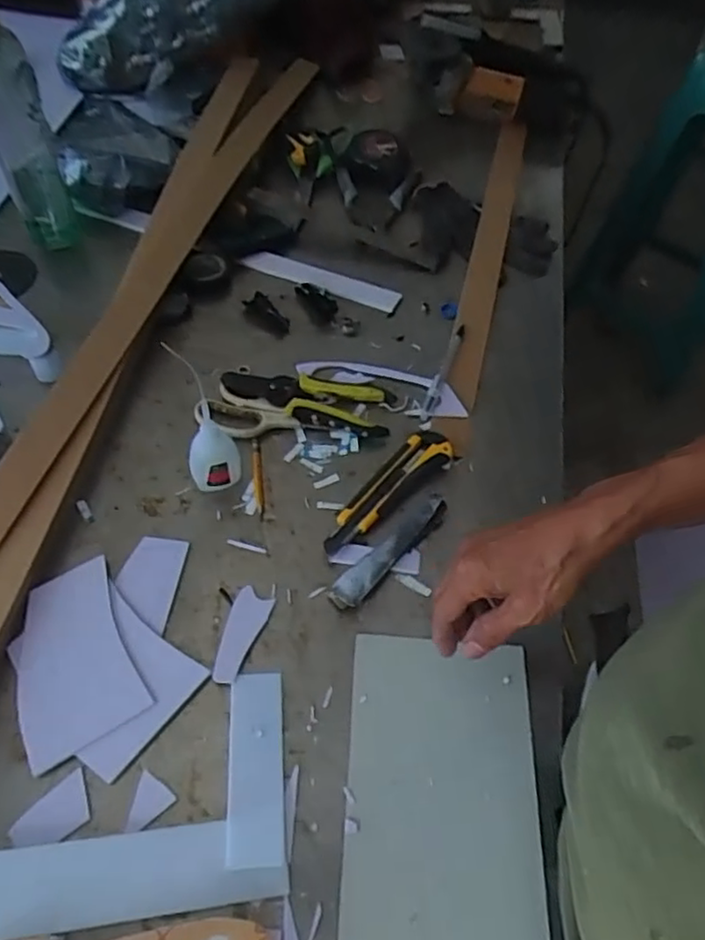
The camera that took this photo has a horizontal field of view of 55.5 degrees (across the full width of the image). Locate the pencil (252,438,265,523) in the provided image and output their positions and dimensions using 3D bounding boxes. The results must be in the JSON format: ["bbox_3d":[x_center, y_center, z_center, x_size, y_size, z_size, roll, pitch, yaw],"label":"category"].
[{"bbox_3d":[-0.089,0.008,0.632,0.008,0.004,0.090,-5,56,-8],"label":"pencil"}]

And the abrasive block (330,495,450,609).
[{"bbox_3d":[0.033,0.071,0.588,0.027,0.019,0.134,39,61,21],"label":"abrasive block"}]

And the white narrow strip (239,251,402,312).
[{"bbox_3d":[-0.037,-0.227,0.799,0.191,0.008,0.029,18,62,6],"label":"white narrow strip"}]

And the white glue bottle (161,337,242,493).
[{"bbox_3d":[-0.126,-0.019,0.603,0.046,0.087,0.037,-12,57,-12],"label":"white glue bottle"}]

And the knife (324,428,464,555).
[{"bbox_3d":[0.032,0.019,0.624,0.042,0.022,0.162,40,61,21],"label":"knife"}]

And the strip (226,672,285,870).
[{"bbox_3d":[-0.070,0.213,0.488,0.039,0.005,0.131,3,51,-11],"label":"strip"}]

